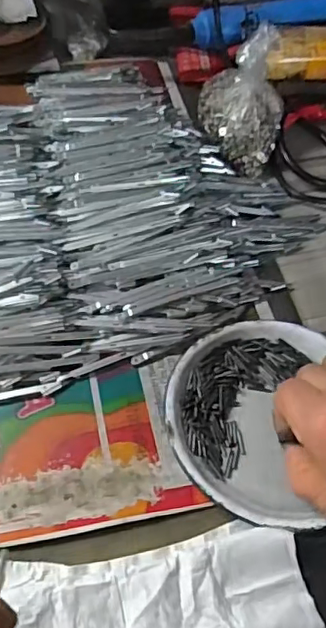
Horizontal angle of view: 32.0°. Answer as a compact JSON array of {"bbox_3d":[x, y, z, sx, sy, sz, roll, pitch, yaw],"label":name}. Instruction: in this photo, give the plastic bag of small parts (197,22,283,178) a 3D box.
[{"bbox_3d":[0.068,-0.188,0.488,0.075,0.087,0.094,12,53,3],"label":"plastic bag of small parts"}]

